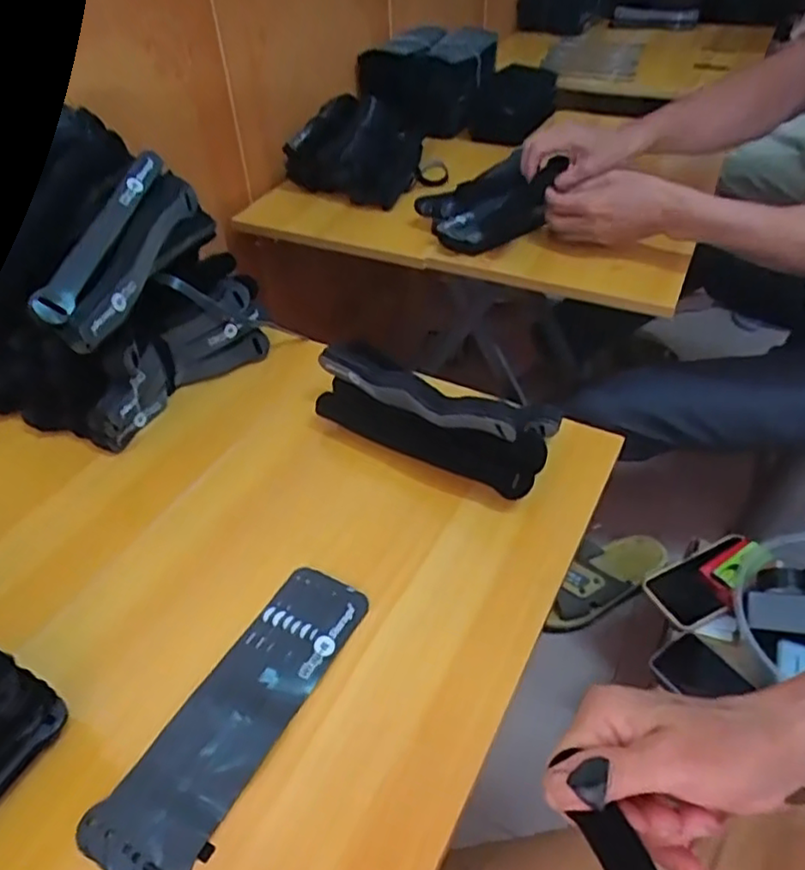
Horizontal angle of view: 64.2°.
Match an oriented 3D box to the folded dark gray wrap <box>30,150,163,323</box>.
[{"bbox_3d":[-0.243,-0.166,0.516,0.038,0.020,0.189,9,60,12],"label":"folded dark gray wrap"}]

